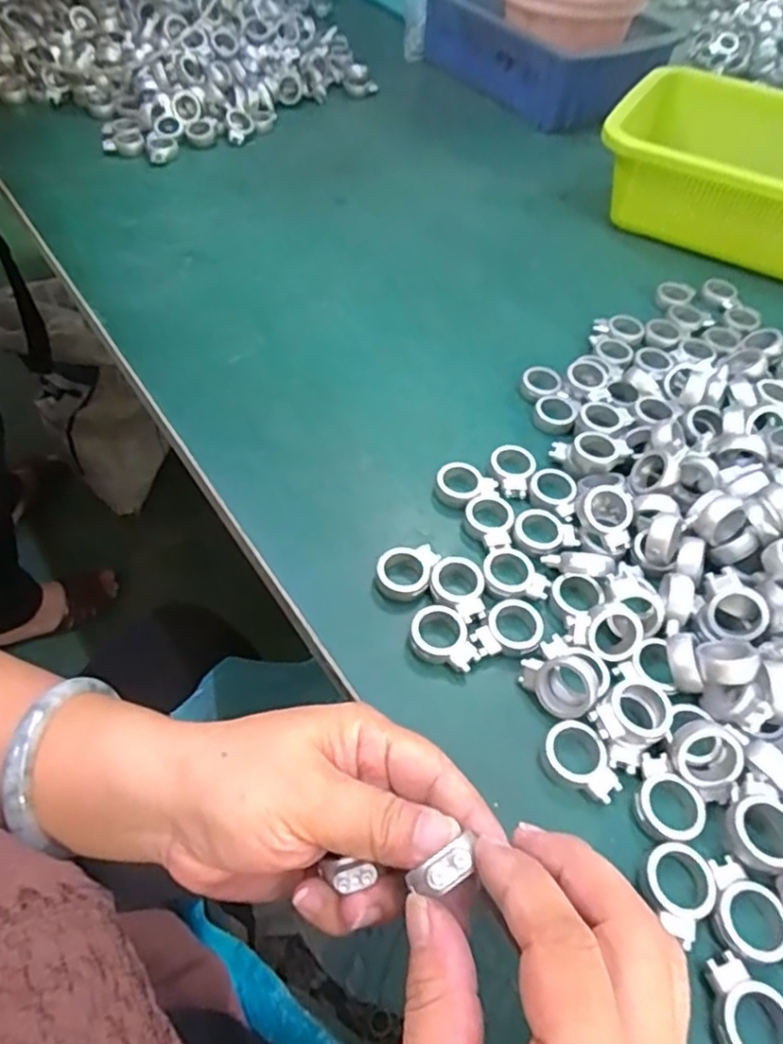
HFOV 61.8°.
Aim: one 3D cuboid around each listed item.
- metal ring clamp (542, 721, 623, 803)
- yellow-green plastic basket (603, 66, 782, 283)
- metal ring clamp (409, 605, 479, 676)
[{"bbox_3d":[0.078,0.100,0.271,0.024,0.013,0.033,-18,56,-16],"label":"metal ring clamp"},{"bbox_3d":[0.301,-0.267,0.520,0.249,0.085,0.149,27,56,15],"label":"yellow-green plastic basket"},{"bbox_3d":[0.023,0.055,0.301,0.026,0.011,0.033,-15,55,-14],"label":"metal ring clamp"}]

